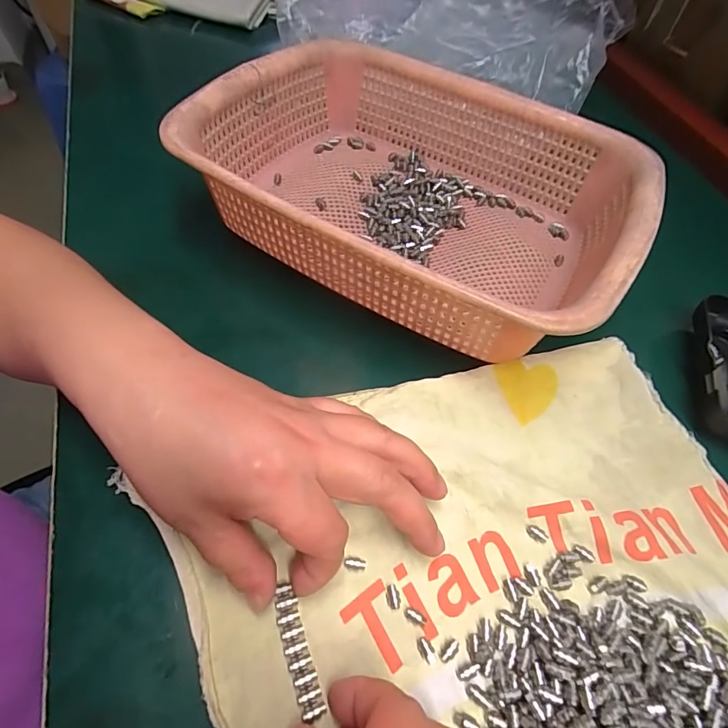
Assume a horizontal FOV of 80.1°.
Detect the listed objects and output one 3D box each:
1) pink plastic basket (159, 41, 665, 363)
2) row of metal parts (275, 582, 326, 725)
[{"bbox_3d":[0.034,-0.126,0.307,0.287,0.074,0.215,29,60,14],"label":"pink plastic basket"},{"bbox_3d":[-0.029,0.124,0.188,0.010,0.004,0.051,-16,59,-14],"label":"row of metal parts"}]

